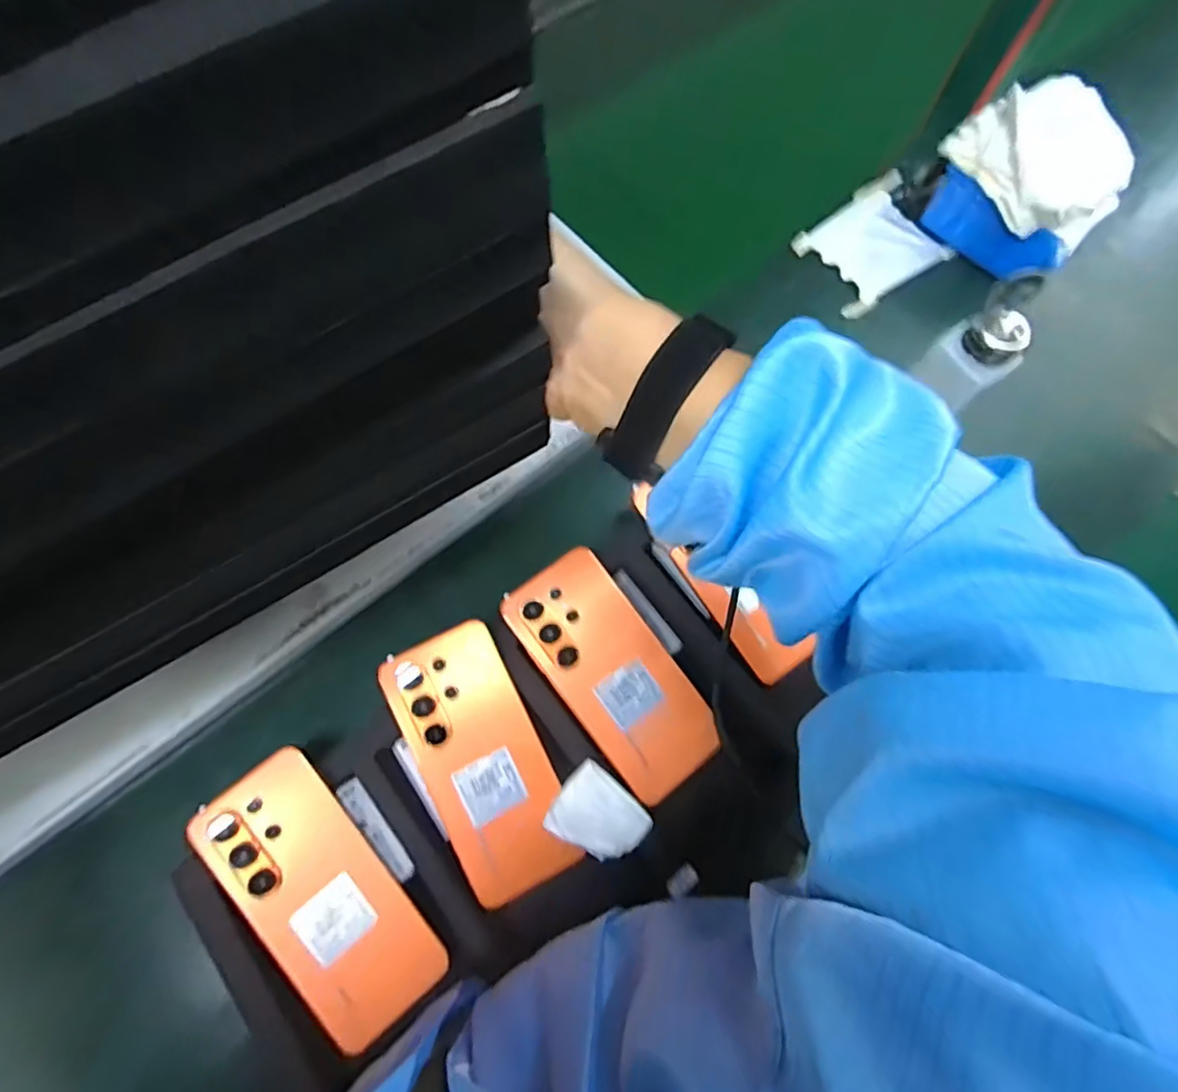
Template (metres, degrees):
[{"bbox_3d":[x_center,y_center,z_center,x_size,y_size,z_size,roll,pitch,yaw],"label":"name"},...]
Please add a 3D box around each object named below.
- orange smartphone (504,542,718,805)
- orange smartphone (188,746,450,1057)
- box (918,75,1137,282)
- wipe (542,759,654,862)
[{"bbox_3d":[0.018,0.088,0.415,0.079,0.005,0.172,-36,87,-14],"label":"orange smartphone"},{"bbox_3d":[-0.164,0.213,0.364,0.073,0.011,0.168,-37,84,-25],"label":"orange smartphone"},{"bbox_3d":[0.398,-0.332,0.537,0.110,0.101,0.144,-41,76,-13],"label":"box"},{"bbox_3d":[0.006,0.176,0.382,0.058,0.010,0.049,39,75,12],"label":"wipe"}]

